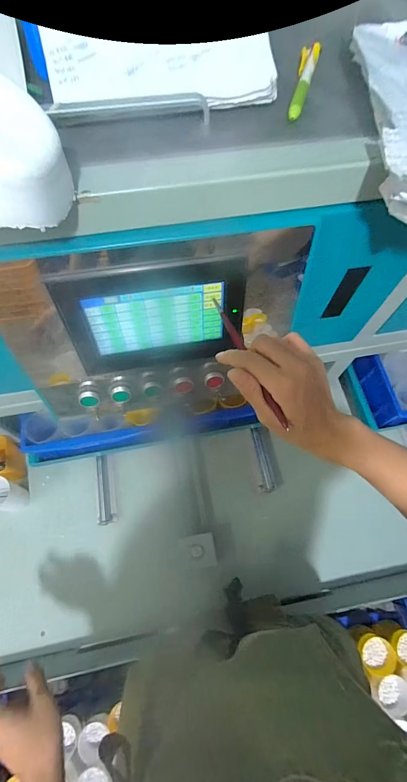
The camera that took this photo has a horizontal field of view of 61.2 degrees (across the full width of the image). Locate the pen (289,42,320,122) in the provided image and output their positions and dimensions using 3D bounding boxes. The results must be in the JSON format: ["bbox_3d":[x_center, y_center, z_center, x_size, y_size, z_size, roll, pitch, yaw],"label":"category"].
[{"bbox_3d":[0.102,-0.318,0.352,0.018,0.011,0.119,15,67,5],"label":"pen"}]

